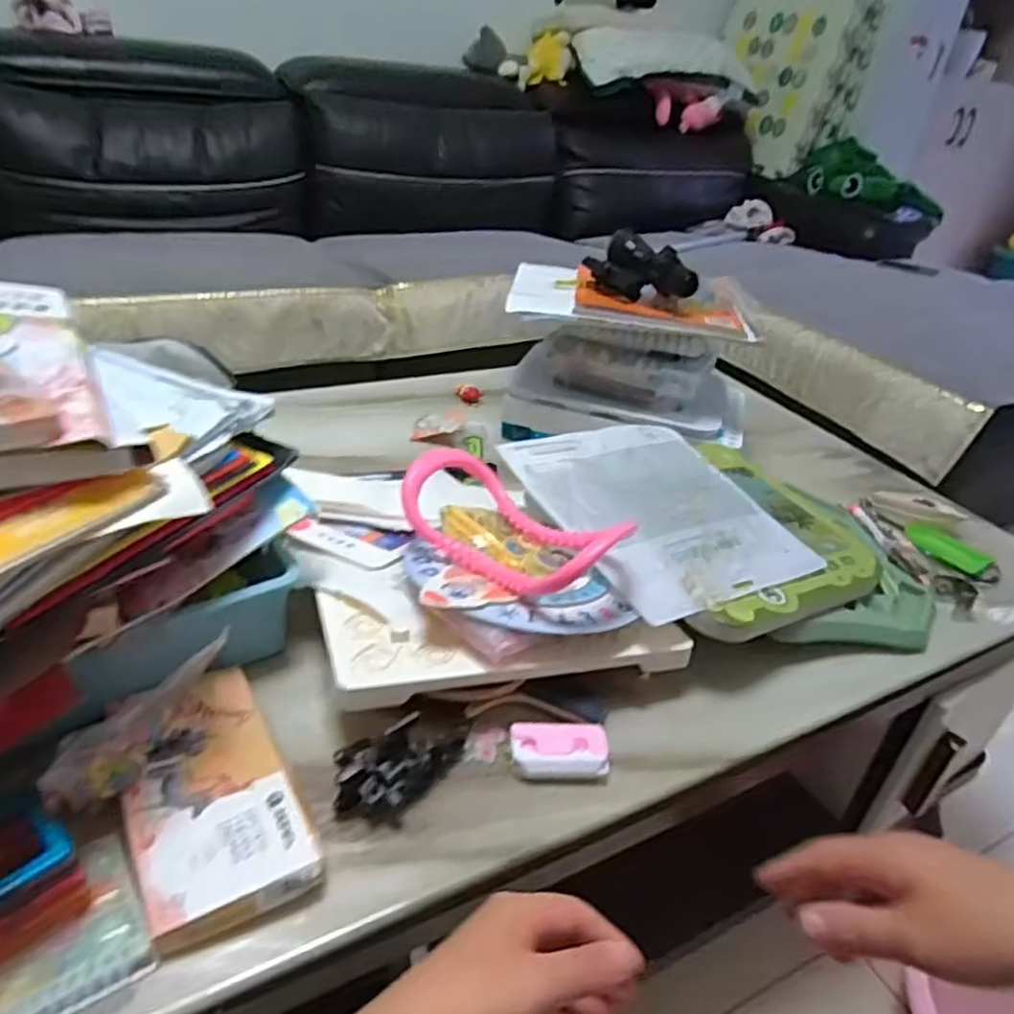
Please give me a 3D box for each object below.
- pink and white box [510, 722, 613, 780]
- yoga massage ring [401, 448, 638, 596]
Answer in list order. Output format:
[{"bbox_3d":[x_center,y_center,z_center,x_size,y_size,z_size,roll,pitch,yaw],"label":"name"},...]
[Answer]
[{"bbox_3d":[0.038,0.175,0.538,0.069,0.014,0.042,2,33,-8],"label":"pink and white box"},{"bbox_3d":[0.002,0.013,0.609,0.191,0.055,0.100,24,36,25],"label":"yoga massage ring"}]

